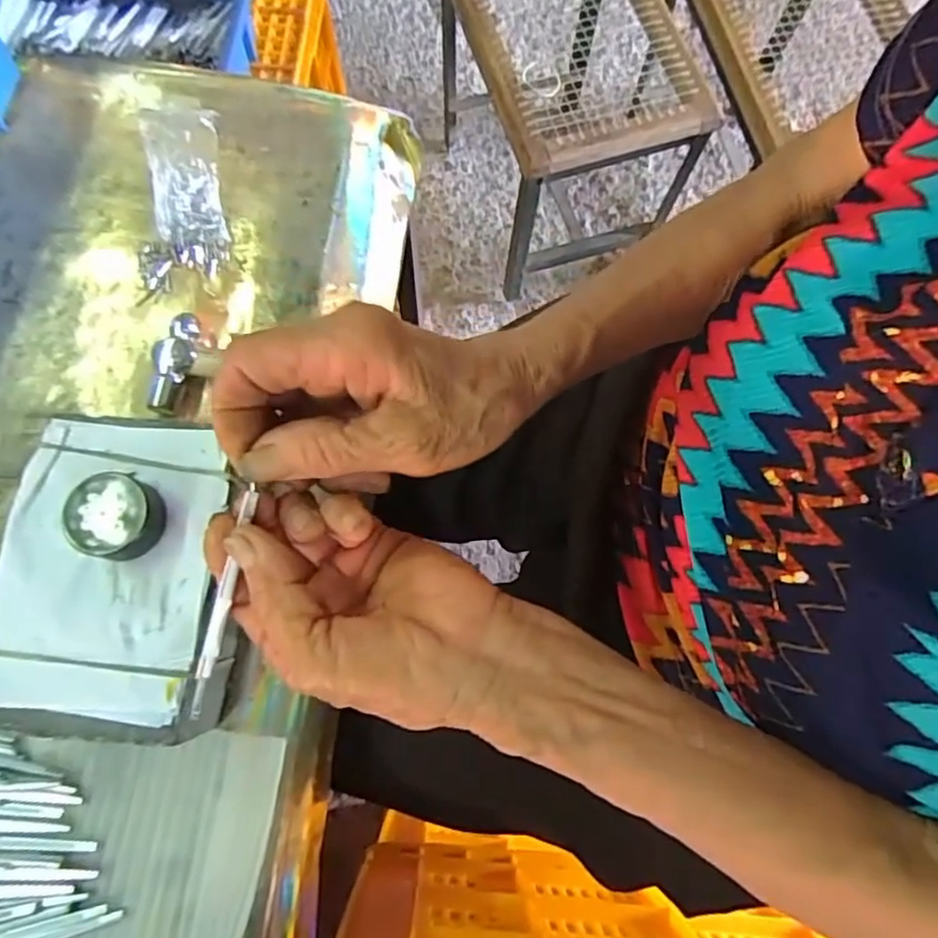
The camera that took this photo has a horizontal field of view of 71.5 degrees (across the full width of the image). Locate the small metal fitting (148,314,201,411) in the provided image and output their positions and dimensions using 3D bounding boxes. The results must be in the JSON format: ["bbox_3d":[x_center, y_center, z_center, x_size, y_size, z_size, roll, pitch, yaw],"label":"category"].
[{"bbox_3d":[-0.174,-0.063,0.388,0.022,0.018,0.059,0,72,0],"label":"small metal fitting"}]

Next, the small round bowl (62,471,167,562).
[{"bbox_3d":[-0.163,0.022,0.299,0.036,0.019,0.038,0,72,0],"label":"small round bowl"}]

